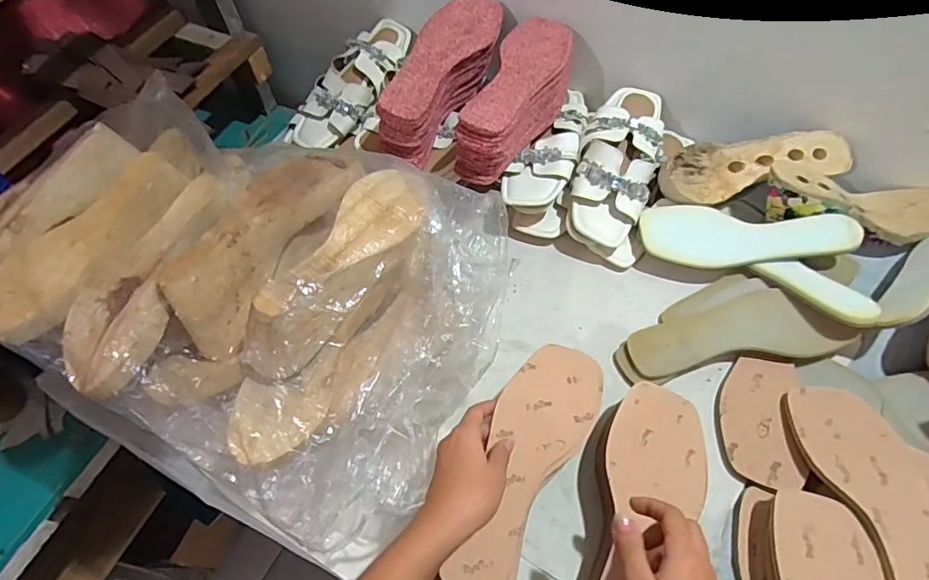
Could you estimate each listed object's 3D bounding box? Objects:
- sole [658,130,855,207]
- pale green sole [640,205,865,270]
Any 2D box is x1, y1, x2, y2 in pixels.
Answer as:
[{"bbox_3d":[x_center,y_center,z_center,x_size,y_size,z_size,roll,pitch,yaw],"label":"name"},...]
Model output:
[{"bbox_3d":[0.357,-0.162,0.662,0.232,0.042,0.081,-11,57,-2],"label":"sole"},{"bbox_3d":[0.347,-0.058,0.625,0.206,0.020,0.081,8,72,21],"label":"pale green sole"}]

